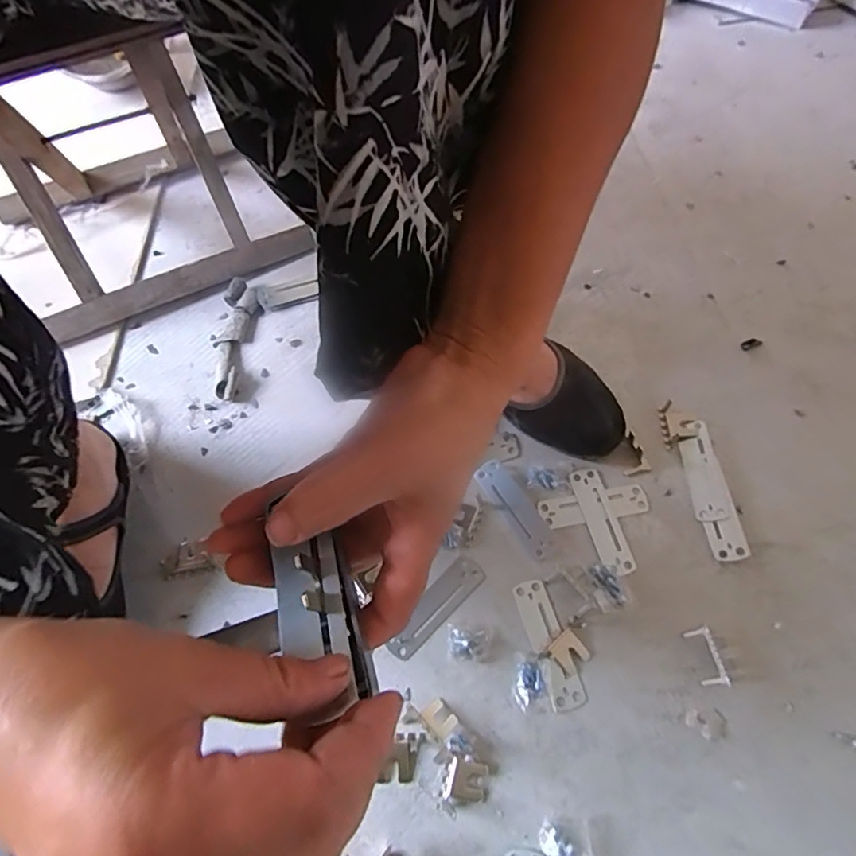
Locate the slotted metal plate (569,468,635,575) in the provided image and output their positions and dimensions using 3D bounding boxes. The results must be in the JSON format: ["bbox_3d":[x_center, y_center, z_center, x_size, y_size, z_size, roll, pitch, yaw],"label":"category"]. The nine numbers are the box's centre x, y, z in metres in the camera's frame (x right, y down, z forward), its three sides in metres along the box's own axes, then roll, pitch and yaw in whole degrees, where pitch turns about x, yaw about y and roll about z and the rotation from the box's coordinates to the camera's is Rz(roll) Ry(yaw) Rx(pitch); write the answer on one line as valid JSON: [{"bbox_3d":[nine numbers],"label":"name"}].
[{"bbox_3d":[0.150,0.079,0.471,0.027,0.004,0.094,-13,62,-5],"label":"slotted metal plate"}]

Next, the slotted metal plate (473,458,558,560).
[{"bbox_3d":[0.077,0.070,0.473,0.026,0.010,0.095,-31,65,-14],"label":"slotted metal plate"}]

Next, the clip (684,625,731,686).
[{"bbox_3d":[0.213,0.173,0.412,0.008,0.025,0.042,2,59,-14],"label":"clip"}]

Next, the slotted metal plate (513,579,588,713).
[{"bbox_3d":[0.094,0.167,0.425,0.027,0.006,0.096,-14,62,-6],"label":"slotted metal plate"}]

